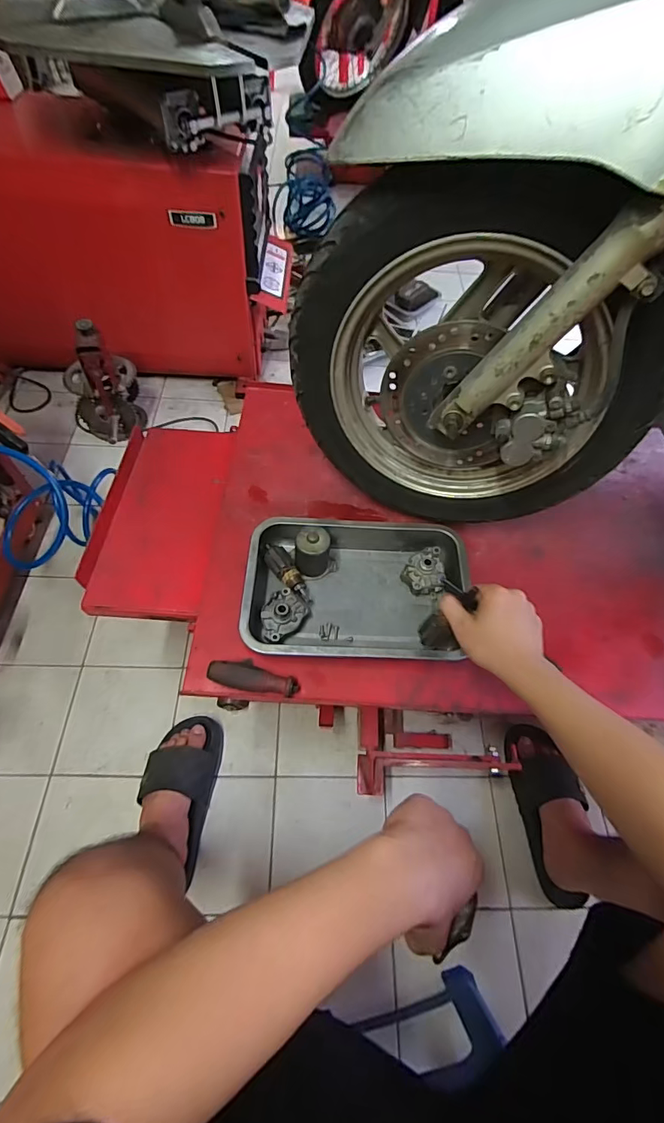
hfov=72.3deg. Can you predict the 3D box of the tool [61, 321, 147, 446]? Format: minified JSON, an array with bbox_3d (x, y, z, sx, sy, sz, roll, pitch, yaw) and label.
[{"bbox_3d":[-0.563,-0.422,1.125,0.172,0.283,0.211,-21,62,-16],"label":"tool"}]

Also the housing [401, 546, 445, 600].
[{"bbox_3d":[0.138,0.014,0.672,0.058,0.033,0.075,22,59,9],"label":"housing"}]

